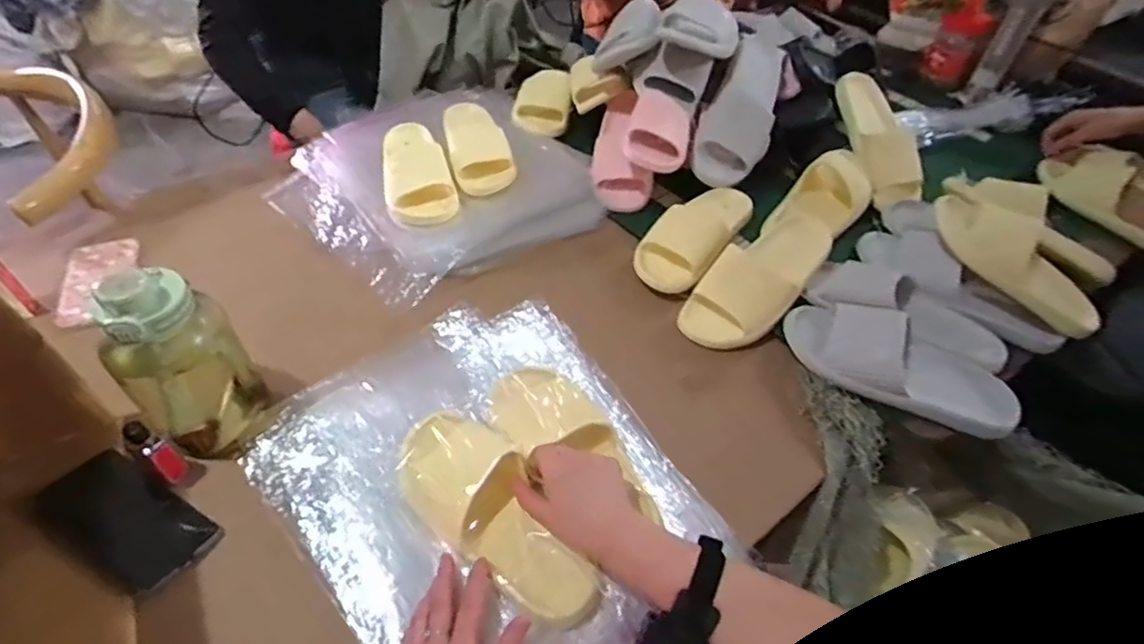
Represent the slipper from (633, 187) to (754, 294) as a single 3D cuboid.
[{"bbox_3d":[0.193,-0.136,0.848,0.096,0.066,0.240,37,57,27],"label":"slipper"}]

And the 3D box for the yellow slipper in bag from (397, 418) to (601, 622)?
[{"bbox_3d":[-0.075,0.185,0.571,0.095,0.045,0.244,-37,71,-29],"label":"yellow slipper in bag"}]

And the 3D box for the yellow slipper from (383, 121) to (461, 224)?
[{"bbox_3d":[-0.250,-0.245,0.929,0.102,0.063,0.256,-14,51,-14],"label":"yellow slipper"}]

